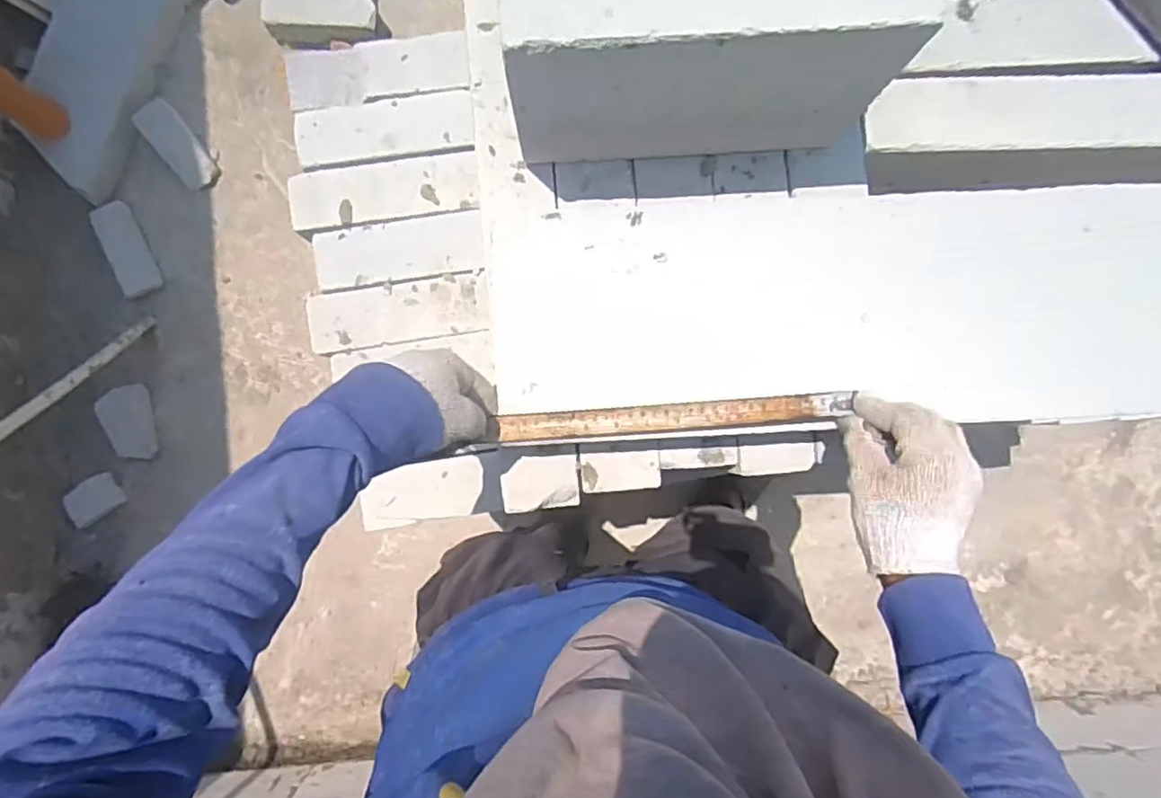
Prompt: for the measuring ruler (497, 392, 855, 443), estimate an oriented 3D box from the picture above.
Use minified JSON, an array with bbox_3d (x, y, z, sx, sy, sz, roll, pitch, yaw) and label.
[{"bbox_3d":[0.074,0.016,0.543,0.279,0.011,0.023,-5,89,3],"label":"measuring ruler"}]

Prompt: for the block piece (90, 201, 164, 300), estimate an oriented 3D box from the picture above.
[{"bbox_3d":[-0.953,-0.312,1.373,0.079,0.031,0.194,-22,89,-3],"label":"block piece"}]

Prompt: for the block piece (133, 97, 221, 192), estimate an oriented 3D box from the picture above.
[{"bbox_3d":[-0.835,-0.522,1.357,0.085,0.041,0.187,-33,116,-3],"label":"block piece"}]

